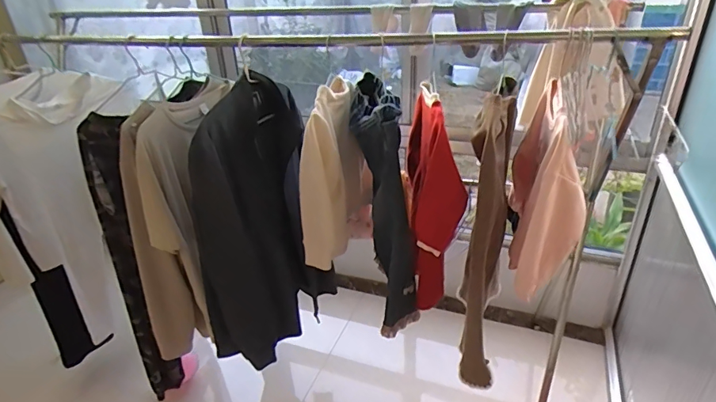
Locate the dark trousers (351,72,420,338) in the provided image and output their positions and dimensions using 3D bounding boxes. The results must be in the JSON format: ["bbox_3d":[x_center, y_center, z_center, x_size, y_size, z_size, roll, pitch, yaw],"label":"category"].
[{"bbox_3d":[0.072,0.014,1.111,0.114,0.625,0.202,-13,11,-19],"label":"dark trousers"}]

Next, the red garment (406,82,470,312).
[{"bbox_3d":[0.184,-0.008,1.115,0.102,0.503,0.277,0,30,2],"label":"red garment"}]

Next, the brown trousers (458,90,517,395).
[{"bbox_3d":[0.309,0.079,1.100,0.105,0.649,0.336,8,31,15],"label":"brown trousers"}]

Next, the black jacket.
[{"bbox_3d":[-0.301,0.053,1.289,0.247,0.721,0.370,3,30,6],"label":"black jacket"}]

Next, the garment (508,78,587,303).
[{"bbox_3d":[0.421,-0.043,1.013,0.128,0.348,0.340,8,31,15],"label":"garment"}]

